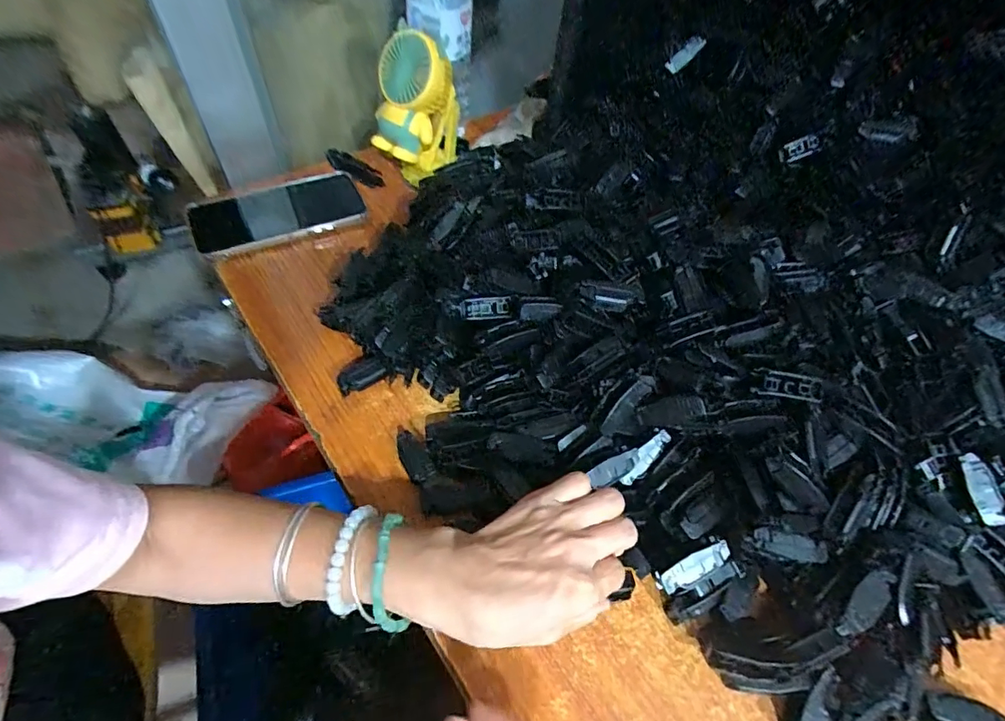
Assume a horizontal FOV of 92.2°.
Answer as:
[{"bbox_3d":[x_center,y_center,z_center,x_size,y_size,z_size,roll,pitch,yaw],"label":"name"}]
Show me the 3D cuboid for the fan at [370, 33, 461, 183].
[{"bbox_3d":[-0.086,-0.245,0.490,0.084,0.141,0.086,-1,55,-8],"label":"fan"}]

